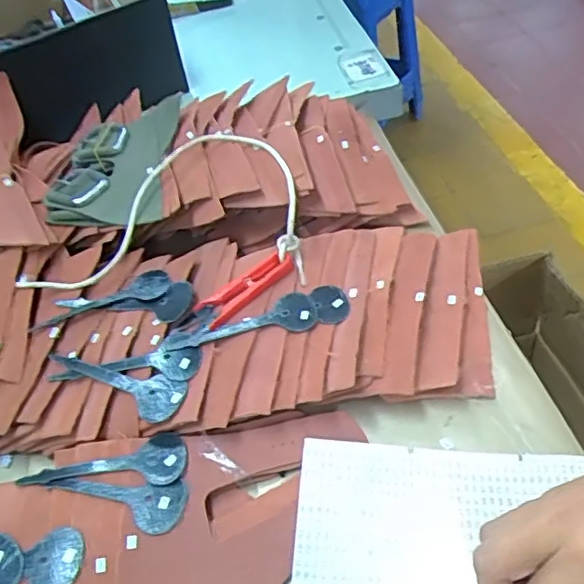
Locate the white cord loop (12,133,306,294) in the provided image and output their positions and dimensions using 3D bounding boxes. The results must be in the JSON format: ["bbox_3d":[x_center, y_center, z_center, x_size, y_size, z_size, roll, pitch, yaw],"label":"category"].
[{"bbox_3d":[-0.103,-0.073,0.507,0.222,0.053,0.154,-4,45,7],"label":"white cord loop"}]

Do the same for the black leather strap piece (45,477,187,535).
[{"bbox_3d":[-0.108,0.128,0.372,0.085,0.004,0.034,-2,46,9],"label":"black leather strap piece"}]

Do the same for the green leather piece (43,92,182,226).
[{"bbox_3d":[-0.161,-0.118,0.546,0.107,0.020,0.186,-6,48,3],"label":"green leather piece"}]

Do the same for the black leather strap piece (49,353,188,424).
[{"bbox_3d":[-0.124,0.064,0.418,0.105,0.007,0.031,6,48,17],"label":"black leather strap piece"}]

